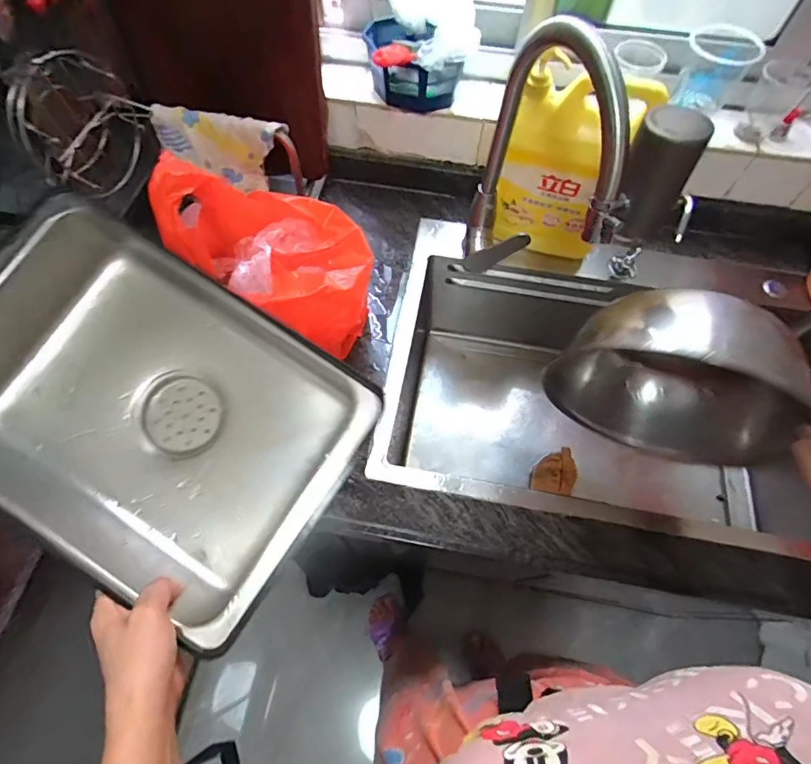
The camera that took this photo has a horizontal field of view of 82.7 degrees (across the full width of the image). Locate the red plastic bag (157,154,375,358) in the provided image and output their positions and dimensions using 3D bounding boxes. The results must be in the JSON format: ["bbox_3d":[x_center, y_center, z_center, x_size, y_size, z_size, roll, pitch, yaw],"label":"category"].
[{"bbox_3d":[-0.156,-0.149,0.574,0.220,0.238,0.145,3,64,1],"label":"red plastic bag"}]

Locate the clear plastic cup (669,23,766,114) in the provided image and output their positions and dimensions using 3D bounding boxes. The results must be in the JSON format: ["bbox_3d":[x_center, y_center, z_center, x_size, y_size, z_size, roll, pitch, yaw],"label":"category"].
[{"bbox_3d":[0.401,-0.406,0.604,0.080,0.087,0.080,0,64,-1],"label":"clear plastic cup"}]

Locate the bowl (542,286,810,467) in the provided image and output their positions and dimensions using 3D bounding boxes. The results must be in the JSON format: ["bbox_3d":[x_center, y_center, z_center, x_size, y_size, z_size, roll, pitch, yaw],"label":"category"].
[{"bbox_3d":[0.328,0.004,0.551,0.264,0.250,0.122,20,65,9],"label":"bowl"}]

